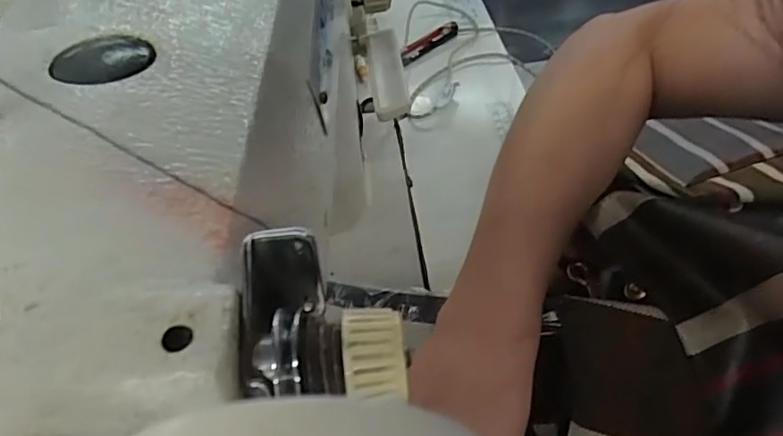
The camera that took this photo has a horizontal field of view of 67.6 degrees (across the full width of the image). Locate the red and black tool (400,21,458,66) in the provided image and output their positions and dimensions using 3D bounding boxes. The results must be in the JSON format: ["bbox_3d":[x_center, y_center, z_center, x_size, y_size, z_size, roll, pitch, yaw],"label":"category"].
[{"bbox_3d":[0.034,-0.164,0.547,0.019,0.005,0.074,41,62,16],"label":"red and black tool"}]

